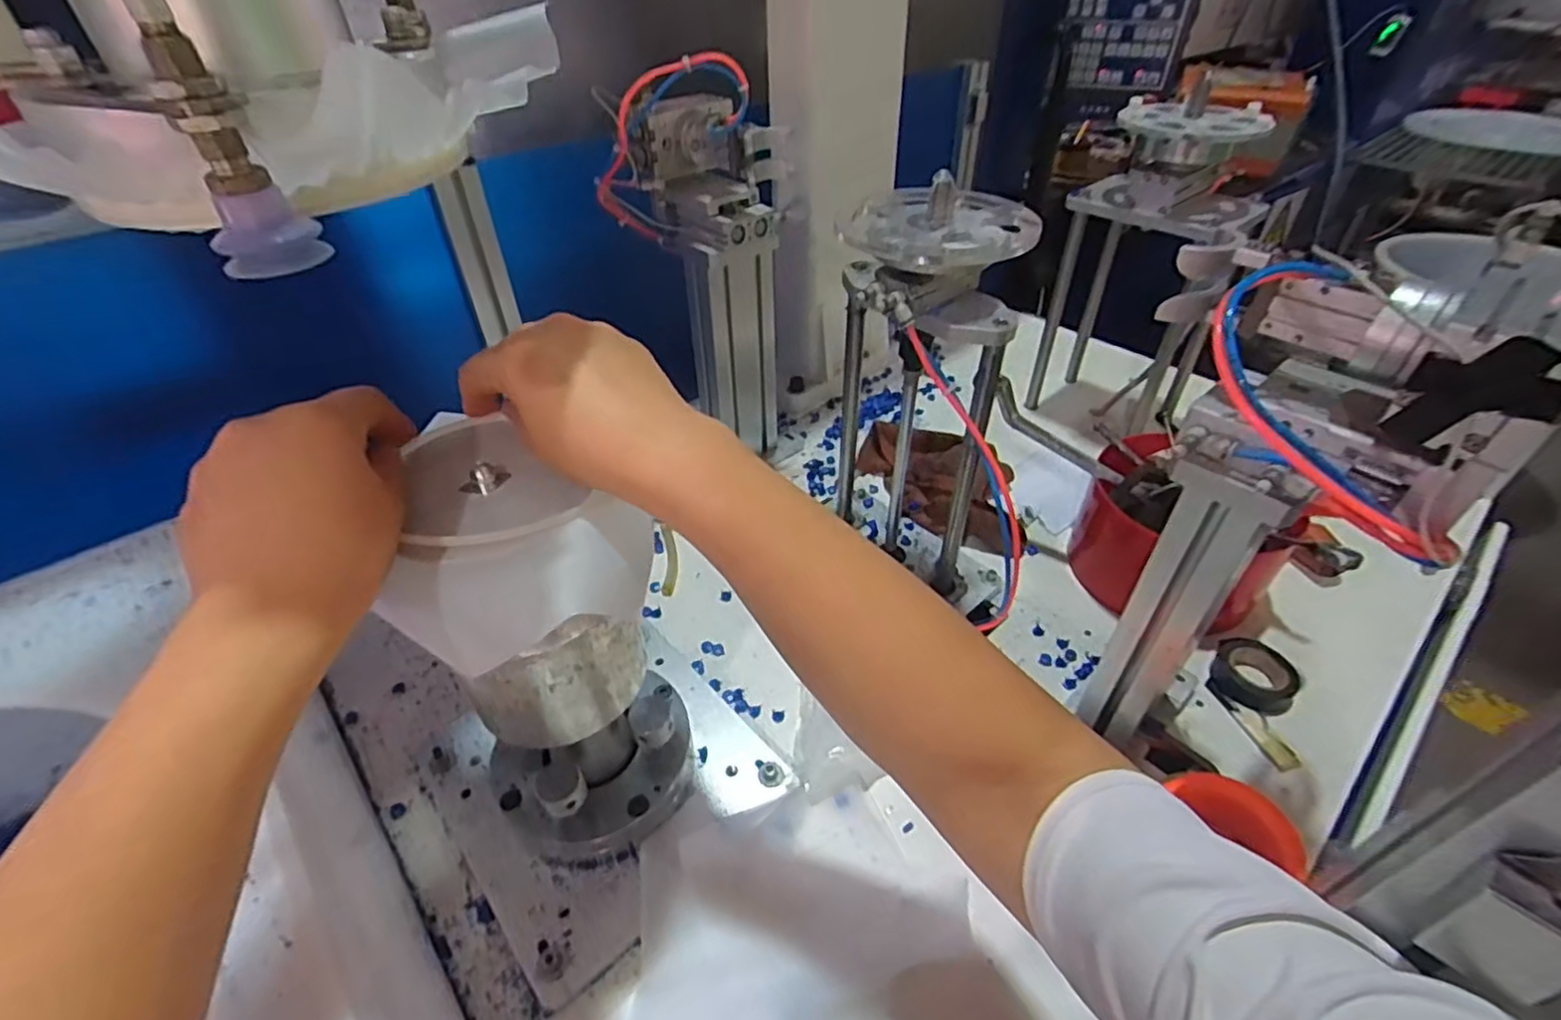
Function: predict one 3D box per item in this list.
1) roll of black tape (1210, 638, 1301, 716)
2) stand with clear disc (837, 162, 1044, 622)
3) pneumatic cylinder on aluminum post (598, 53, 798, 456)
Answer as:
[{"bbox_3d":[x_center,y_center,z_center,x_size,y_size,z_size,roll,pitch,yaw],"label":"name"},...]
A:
[{"bbox_3d":[0.411,0.142,0.582,0.059,0.024,0.061,-1,41,1],"label":"roll of black tape"},{"bbox_3d":[0.124,-0.075,0.565,0.143,0.353,0.120,1,41,2],"label":"stand with clear disc"},{"bbox_3d":[-0.077,-0.217,0.682,0.162,0.394,0.125,-9,42,-9],"label":"pneumatic cylinder on aluminum post"}]

